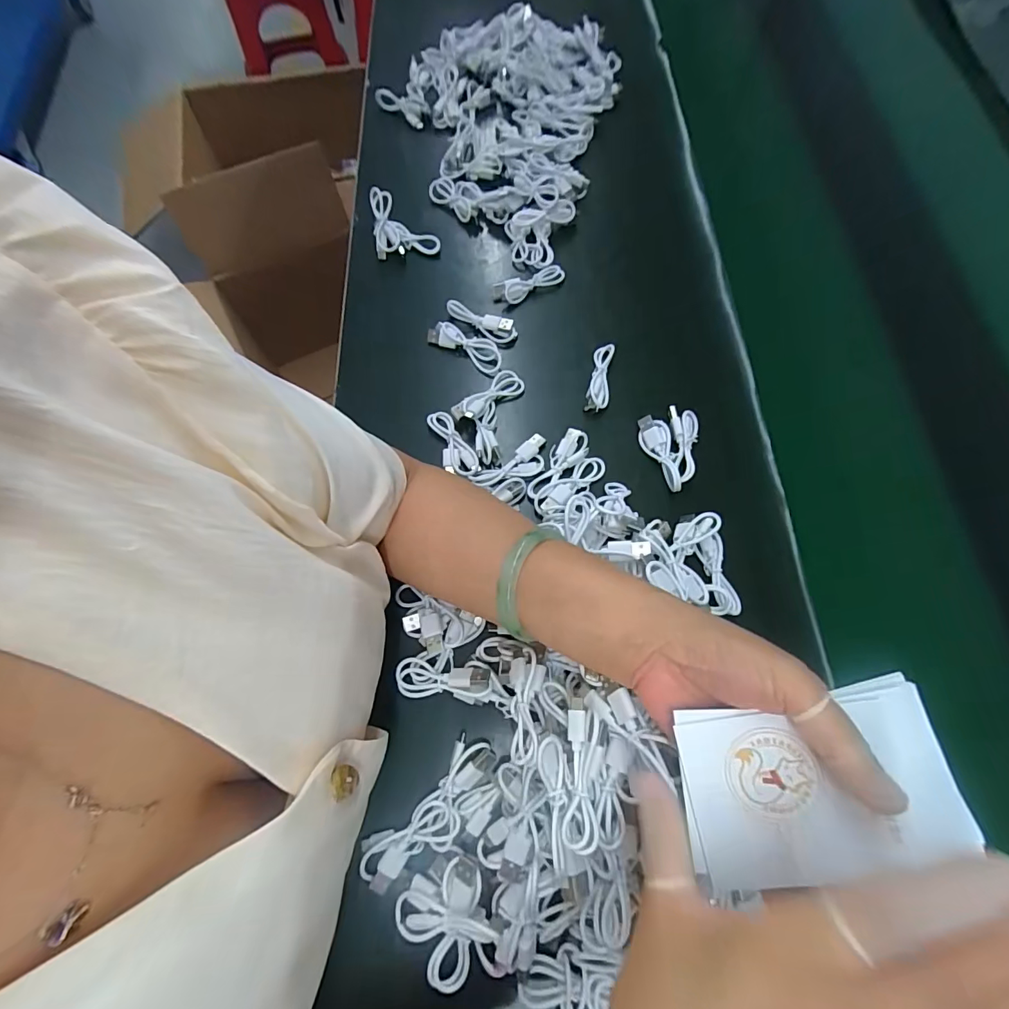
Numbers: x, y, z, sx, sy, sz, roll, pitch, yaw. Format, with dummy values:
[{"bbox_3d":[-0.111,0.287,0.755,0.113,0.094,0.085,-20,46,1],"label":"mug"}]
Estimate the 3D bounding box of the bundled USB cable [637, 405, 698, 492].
[{"bbox_3d":[0.141,-0.051,0.401,0.050,0.015,0.074,14,71,6],"label":"bundled USB cable"}]

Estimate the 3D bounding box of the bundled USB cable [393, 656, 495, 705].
[{"bbox_3d":[-0.043,0.127,0.330,0.072,0.020,0.025,8,71,4],"label":"bundled USB cable"}]

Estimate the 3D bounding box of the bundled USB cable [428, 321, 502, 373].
[{"bbox_3d":[-0.036,-0.152,0.440,0.076,0.010,0.022,28,73,11],"label":"bundled USB cable"}]

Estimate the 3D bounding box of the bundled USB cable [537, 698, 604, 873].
[{"bbox_3d":[0.037,0.152,0.254,0.034,0.013,0.080,-3,70,0],"label":"bundled USB cable"}]

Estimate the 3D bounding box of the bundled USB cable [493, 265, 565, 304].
[{"bbox_3d":[0.025,-0.224,0.464,0.074,0.019,0.017,-28,72,-9],"label":"bundled USB cable"}]

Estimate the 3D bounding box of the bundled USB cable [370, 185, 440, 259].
[{"bbox_3d":[-0.105,-0.294,0.484,0.065,0.039,0.055,-8,70,-2],"label":"bundled USB cable"}]

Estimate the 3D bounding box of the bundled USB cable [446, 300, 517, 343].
[{"bbox_3d":[-0.024,-0.177,0.450,0.072,0.016,0.019,23,72,9],"label":"bundled USB cable"}]

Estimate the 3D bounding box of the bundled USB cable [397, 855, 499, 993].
[{"bbox_3d":[-0.033,0.254,0.276,0.057,0.026,0.058,0,70,1],"label":"bundled USB cable"}]

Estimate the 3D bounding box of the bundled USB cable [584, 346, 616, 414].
[{"bbox_3d":[0.089,-0.118,0.426,0.020,0.014,0.069,9,71,4],"label":"bundled USB cable"}]

